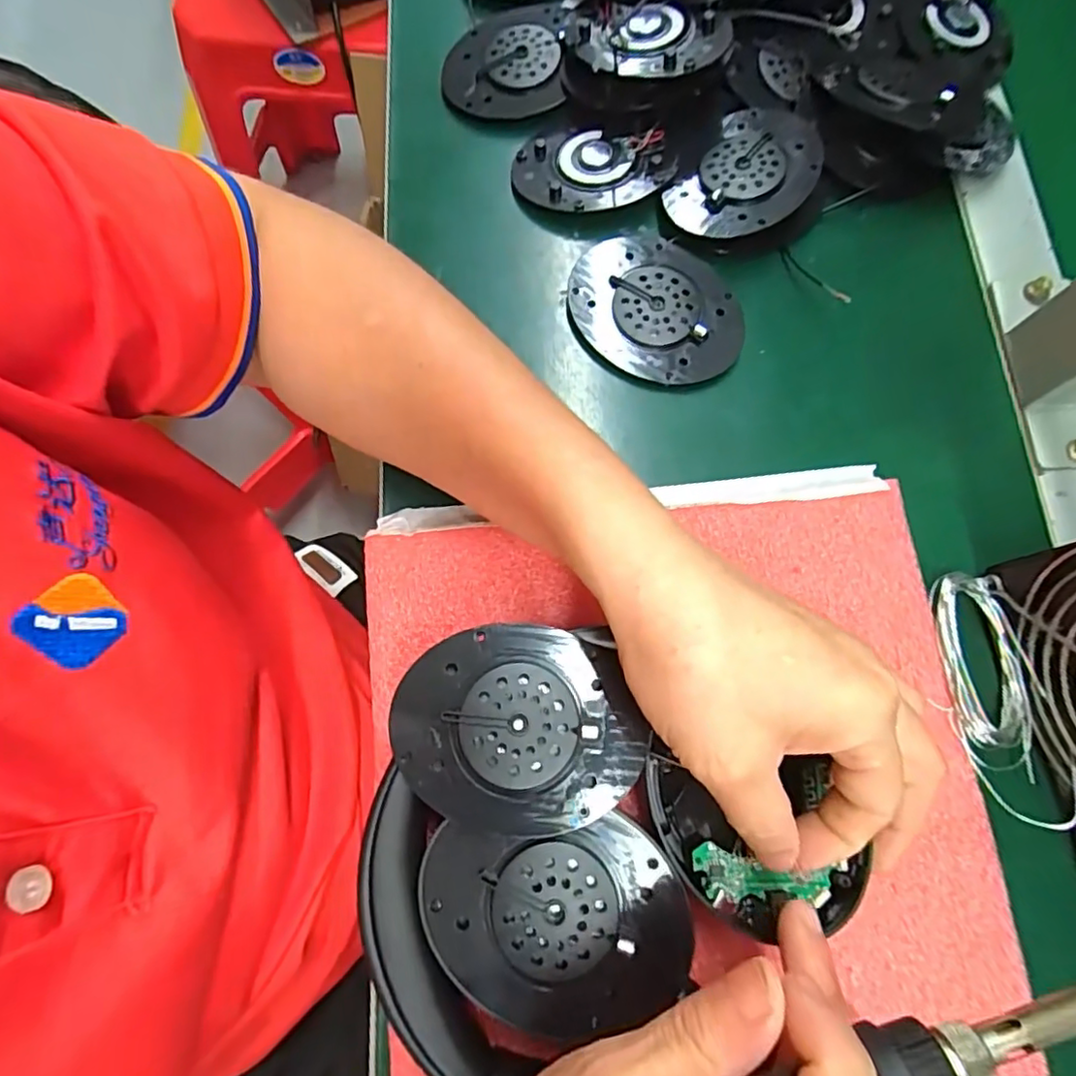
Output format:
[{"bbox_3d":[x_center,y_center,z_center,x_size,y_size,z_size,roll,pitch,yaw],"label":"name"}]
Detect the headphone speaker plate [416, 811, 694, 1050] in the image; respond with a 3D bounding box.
[{"bbox_3d":[0.006,0.126,0.200,0.083,0.009,0.068,-15,76,-4],"label":"headphone speaker plate"}]

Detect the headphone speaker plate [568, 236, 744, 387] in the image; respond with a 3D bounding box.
[{"bbox_3d":[0.056,-0.110,0.291,0.079,0.008,0.074,0,76,0],"label":"headphone speaker plate"}]

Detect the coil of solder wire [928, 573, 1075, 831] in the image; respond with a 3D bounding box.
[{"bbox_3d":[0.182,0.062,0.243,0.037,0.009,0.097,-9,76,-2],"label":"coil of solder wire"}]

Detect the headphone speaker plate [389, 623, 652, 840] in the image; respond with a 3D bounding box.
[{"bbox_3d":[-0.007,0.065,0.212,0.083,0.006,0.067,2,76,1],"label":"headphone speaker plate"}]

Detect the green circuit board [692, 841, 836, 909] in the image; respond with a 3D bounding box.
[{"bbox_3d":[0.078,0.119,0.213,0.047,0.004,0.017,7,76,1],"label":"green circuit board"}]

